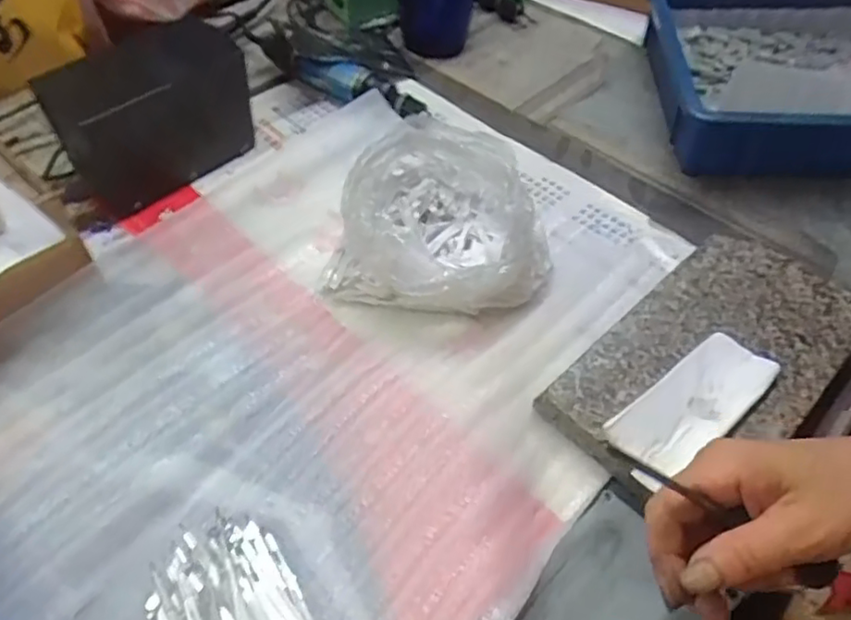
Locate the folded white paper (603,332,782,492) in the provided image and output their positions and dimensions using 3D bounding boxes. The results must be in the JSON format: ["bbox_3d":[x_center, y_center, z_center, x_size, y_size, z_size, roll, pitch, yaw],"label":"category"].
[{"bbox_3d":[0.178,0.060,0.408,0.133,0.014,0.049,-34,60,-23],"label":"folded white paper"}]

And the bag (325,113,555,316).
[{"bbox_3d":[0.015,-0.062,0.490,0.166,0.090,0.150,17,54,13],"label":"bag"}]

